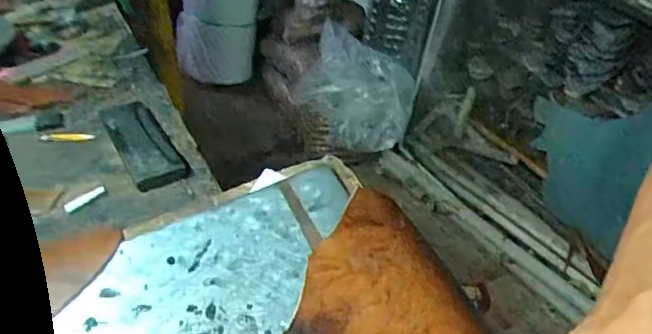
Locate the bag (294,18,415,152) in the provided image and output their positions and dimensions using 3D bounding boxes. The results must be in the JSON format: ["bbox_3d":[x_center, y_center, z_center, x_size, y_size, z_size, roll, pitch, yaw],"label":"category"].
[{"bbox_3d":[0.083,-0.270,1.834,0.329,0.239,0.417,-10,43,-14],"label":"bag"}]

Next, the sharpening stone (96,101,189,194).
[{"bbox_3d":[-0.199,-0.027,0.614,0.056,0.017,0.147,-21,46,-25],"label":"sharpening stone"}]

